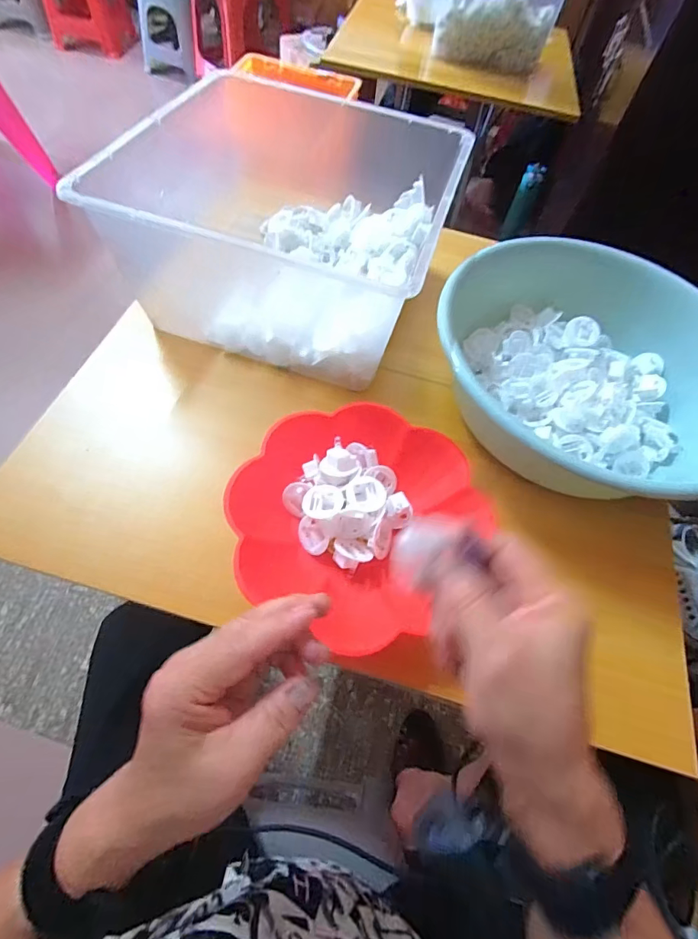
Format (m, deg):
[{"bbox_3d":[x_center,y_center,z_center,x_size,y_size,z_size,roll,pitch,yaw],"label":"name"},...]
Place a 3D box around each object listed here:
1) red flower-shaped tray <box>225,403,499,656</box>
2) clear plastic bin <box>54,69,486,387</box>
[{"bbox_3d":[0.009,0.042,0.358,0.200,0.048,0.196,28,62,11],"label":"red flower-shaped tray"},{"bbox_3d":[-0.063,-0.266,0.468,0.274,0.142,0.280,19,61,6],"label":"clear plastic bin"}]

